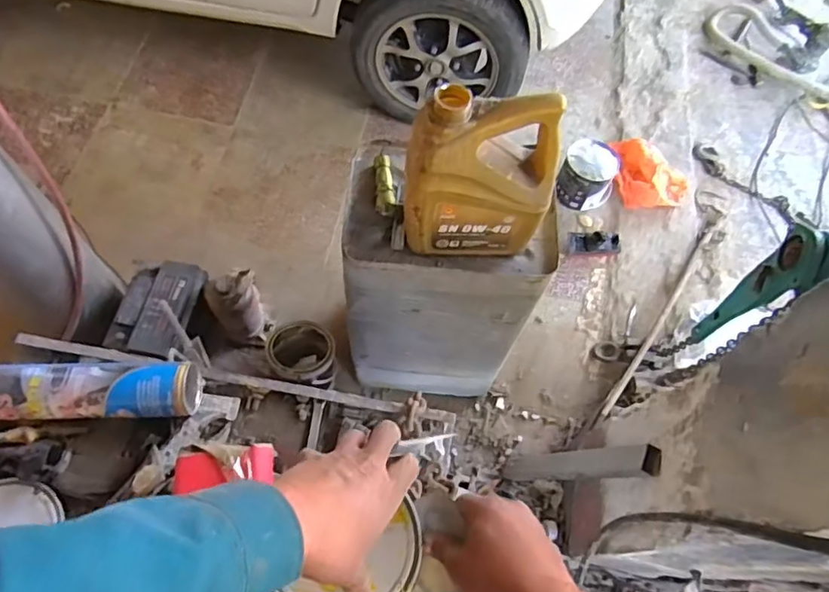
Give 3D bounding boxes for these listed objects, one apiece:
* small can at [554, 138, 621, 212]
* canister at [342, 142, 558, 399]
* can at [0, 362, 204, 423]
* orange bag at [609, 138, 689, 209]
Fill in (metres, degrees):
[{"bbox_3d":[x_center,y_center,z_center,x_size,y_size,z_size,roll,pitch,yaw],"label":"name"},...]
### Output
[{"bbox_3d":[0.522,-0.358,1.750,0.166,0.148,0.163,2,63,-3],"label":"small can"},{"bbox_3d":[0.048,-0.017,1.222,0.361,0.540,0.275,9,64,0],"label":"canister"},{"bbox_3d":[-0.407,0.112,0.687,0.281,0.057,0.071,2,64,-4],"label":"can"},{"bbox_3d":[0.734,-0.380,1.799,0.238,0.084,0.244,14,63,3],"label":"orange bag"}]

